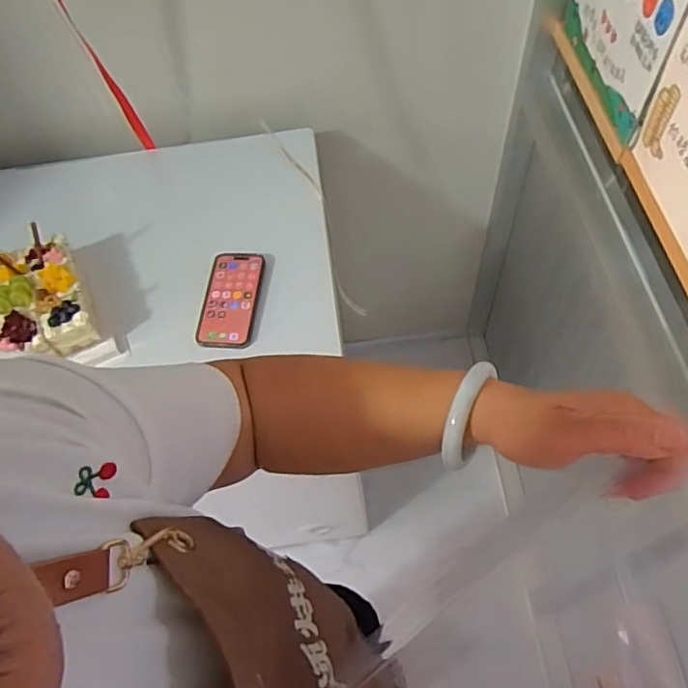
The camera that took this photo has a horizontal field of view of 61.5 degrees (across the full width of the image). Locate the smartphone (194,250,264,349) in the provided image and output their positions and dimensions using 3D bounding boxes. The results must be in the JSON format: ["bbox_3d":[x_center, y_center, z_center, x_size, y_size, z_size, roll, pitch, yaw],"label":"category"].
[{"bbox_3d":[-0.168,-0.067,0.854,0.088,0.016,0.156,3,68,4],"label":"smartphone"}]

